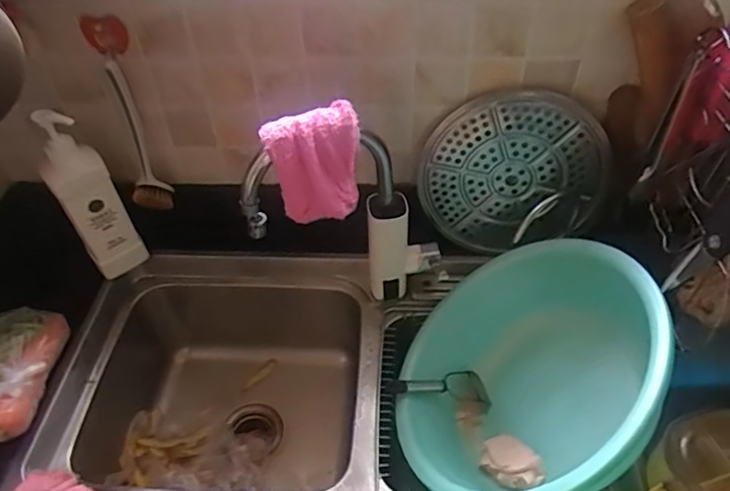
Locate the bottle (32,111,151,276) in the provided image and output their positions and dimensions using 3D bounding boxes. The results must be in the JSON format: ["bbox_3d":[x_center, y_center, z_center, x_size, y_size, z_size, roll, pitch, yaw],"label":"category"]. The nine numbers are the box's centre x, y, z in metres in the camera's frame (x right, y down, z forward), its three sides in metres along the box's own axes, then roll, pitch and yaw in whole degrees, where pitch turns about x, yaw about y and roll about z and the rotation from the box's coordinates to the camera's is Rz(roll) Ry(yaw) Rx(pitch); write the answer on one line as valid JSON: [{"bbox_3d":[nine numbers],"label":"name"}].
[{"bbox_3d":[-0.410,-0.068,0.833,0.079,0.284,0.046,-30,52,-24],"label":"bottle"}]

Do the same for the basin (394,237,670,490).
[{"bbox_3d":[0.235,0.190,0.751,0.359,0.164,0.372,-27,33,37],"label":"basin"}]

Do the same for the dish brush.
[{"bbox_3d":[-0.345,-0.156,0.820,0.053,0.229,0.073,-22,49,-18],"label":"dish brush"}]

